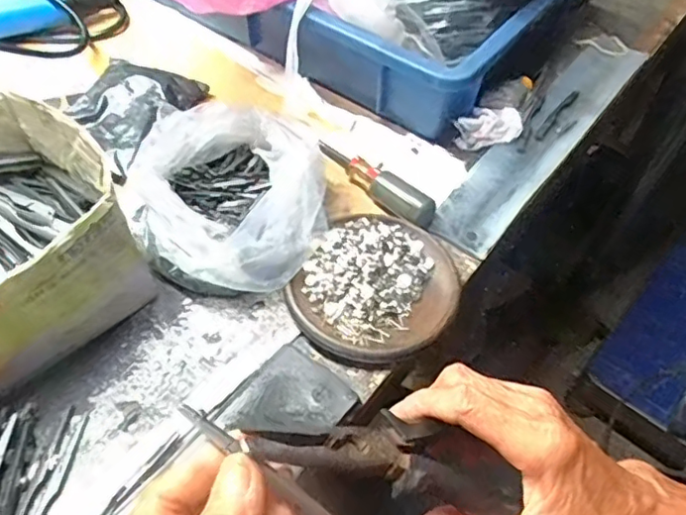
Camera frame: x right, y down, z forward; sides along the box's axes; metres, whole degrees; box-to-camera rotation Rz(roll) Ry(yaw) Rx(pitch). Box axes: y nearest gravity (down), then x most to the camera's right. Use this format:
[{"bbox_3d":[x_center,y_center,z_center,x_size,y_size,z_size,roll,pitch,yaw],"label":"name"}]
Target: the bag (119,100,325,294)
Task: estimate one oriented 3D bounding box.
[{"bbox_3d":[-0.078,-0.042,0.419,0.130,0.058,0.138,6,51,1],"label":"bag"}]

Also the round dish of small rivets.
[{"bbox_3d":[0.024,0.018,0.397,0.098,0.021,0.113,26,54,16],"label":"round dish of small rivets"}]

